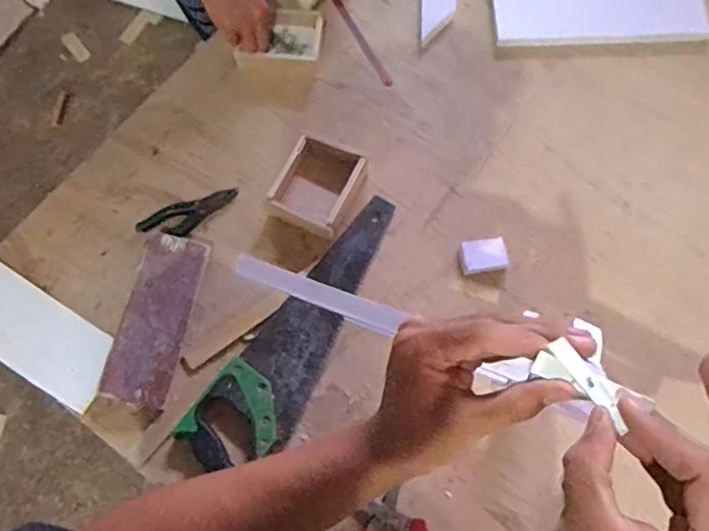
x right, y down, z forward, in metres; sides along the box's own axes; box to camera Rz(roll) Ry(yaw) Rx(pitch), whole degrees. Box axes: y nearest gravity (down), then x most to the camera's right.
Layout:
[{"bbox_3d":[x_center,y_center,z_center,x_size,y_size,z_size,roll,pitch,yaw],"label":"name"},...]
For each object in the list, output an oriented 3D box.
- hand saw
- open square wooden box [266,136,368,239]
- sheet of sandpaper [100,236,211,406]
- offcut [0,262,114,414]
[{"bbox_3d":[-0.055,0.087,0.755,0.116,0.018,0.416,36,74,13],"label":"hand saw"},{"bbox_3d":[-0.056,-0.115,0.815,0.116,0.055,0.128,23,72,9],"label":"open square wooden box"},{"bbox_3d":[-0.262,0.070,0.762,0.086,0.030,0.226,7,68,4],"label":"sheet of sandpaper"},{"bbox_3d":[-0.440,0.092,0.776,0.245,0.015,0.110,28,74,6],"label":"offcut"}]

